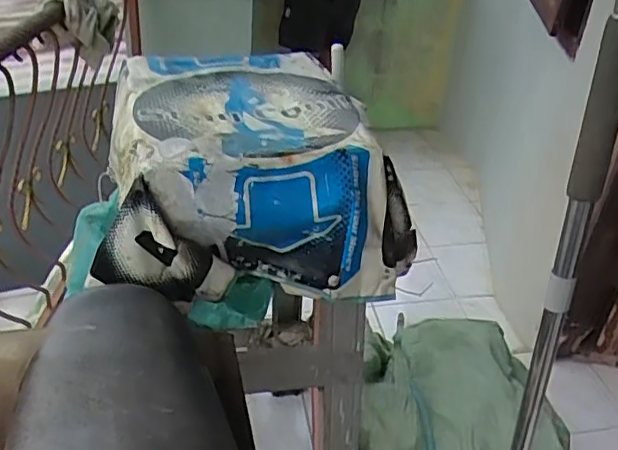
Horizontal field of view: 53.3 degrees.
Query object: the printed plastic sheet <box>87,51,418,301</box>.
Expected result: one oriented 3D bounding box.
[{"bbox_3d":[-0.096,-0.097,1.023,0.463,0.208,0.458,-6,36,-15],"label":"printed plastic sheet"}]

